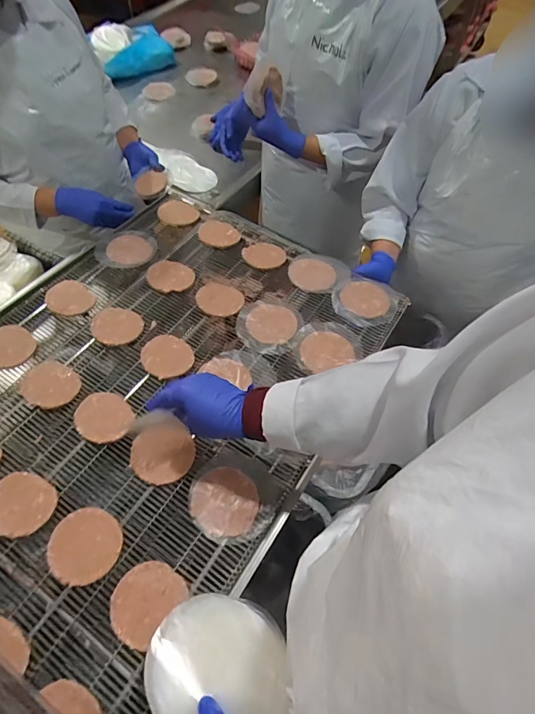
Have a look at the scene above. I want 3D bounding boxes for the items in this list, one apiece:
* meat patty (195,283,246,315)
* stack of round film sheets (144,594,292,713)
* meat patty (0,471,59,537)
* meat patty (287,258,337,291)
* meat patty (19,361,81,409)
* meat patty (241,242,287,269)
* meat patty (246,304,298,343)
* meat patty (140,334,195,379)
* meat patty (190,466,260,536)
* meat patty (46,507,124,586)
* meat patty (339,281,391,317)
[{"bbox_3d":[-0.092,-0.113,0.775,0.086,0.006,0.082,1,56,-2],"label":"meat patty"},{"bbox_3d":[-0.048,0.309,0.399,0.132,0.022,0.129,-9,57,-8],"label":"stack of round film sheets"},{"bbox_3d":[-0.338,0.200,0.555,0.085,0.016,0.079,16,57,9],"label":"meat patty"},{"bbox_3d":[0.090,-0.168,0.814,0.092,0.008,0.080,11,56,5],"label":"meat patty"},{"bbox_3d":[-0.352,0.045,0.661,0.092,0.005,0.079,37,62,21],"label":"meat patty"},{"bbox_3d":[-0.006,-0.213,0.850,0.080,0.009,0.078,1,56,-2],"label":"meat patty"},{"bbox_3d":[0.008,-0.064,0.744,0.090,0.008,0.083,1,56,-2],"label":"meat patty"},{"bbox_3d":[-0.170,-0.002,0.694,0.082,0.017,0.081,1,56,-2],"label":"meat patty"},{"bbox_3d":[-0.059,0.200,0.567,0.092,0.009,0.085,1,56,-2],"label":"meat patty"},{"bbox_3d":[-0.239,0.248,0.537,0.090,0.017,0.087,1,56,-2],"label":"meat patty"},{"bbox_3d":[0.186,-0.111,0.779,0.091,0.008,0.081,19,57,11],"label":"meat patty"}]

